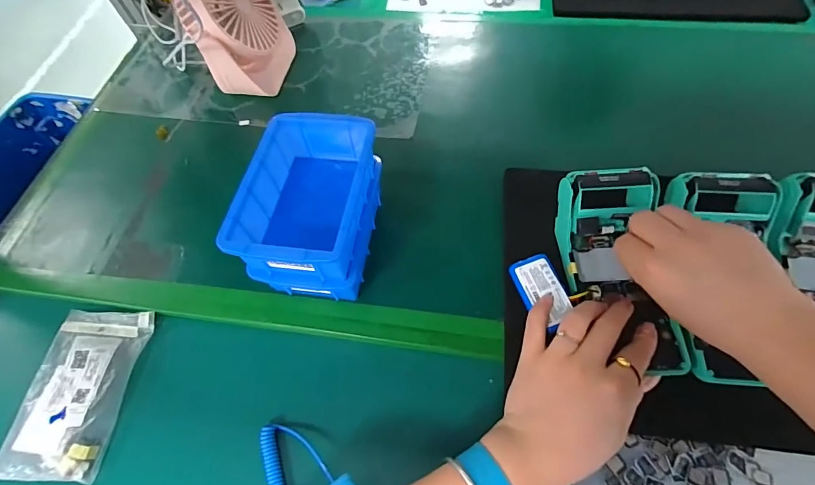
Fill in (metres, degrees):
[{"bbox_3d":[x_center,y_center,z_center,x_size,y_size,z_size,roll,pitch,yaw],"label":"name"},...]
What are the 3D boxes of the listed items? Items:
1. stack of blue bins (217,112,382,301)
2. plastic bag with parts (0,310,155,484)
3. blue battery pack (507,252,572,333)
[{"bbox_3d":[-0.083,-0.030,0.367,0.093,0.107,0.147,7,63,6],"label":"stack of blue bins"},{"bbox_3d":[-0.295,0.131,0.355,0.087,0.015,0.140,1,60,5],"label":"plastic bag with parts"},{"bbox_3d":[0.116,0.041,0.340,0.034,0.014,0.062,-16,62,-8],"label":"blue battery pack"}]

